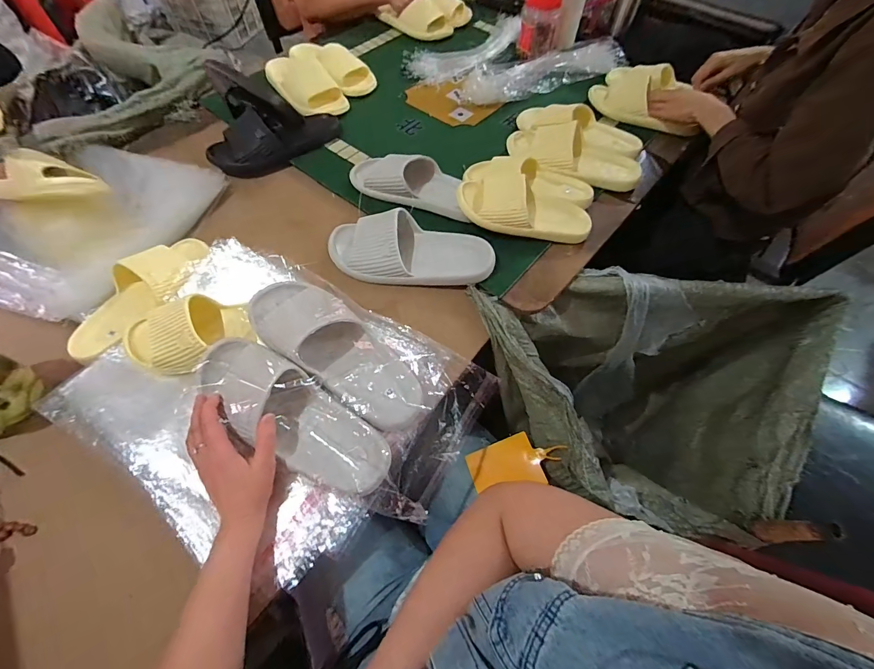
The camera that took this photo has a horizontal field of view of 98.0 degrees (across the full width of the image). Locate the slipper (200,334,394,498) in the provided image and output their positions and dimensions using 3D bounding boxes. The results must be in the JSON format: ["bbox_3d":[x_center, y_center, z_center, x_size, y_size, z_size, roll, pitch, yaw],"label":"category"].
[{"bbox_3d":[-0.186,0.097,0.473,0.282,0.059,0.094,34,66,4],"label":"slipper"}]

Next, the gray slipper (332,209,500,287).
[{"bbox_3d":[-0.047,-0.147,0.631,0.278,0.067,0.103,8,61,4],"label":"gray slipper"}]

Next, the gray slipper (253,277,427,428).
[{"bbox_3d":[-0.138,0.015,0.511,0.281,0.061,0.105,38,67,5],"label":"gray slipper"}]

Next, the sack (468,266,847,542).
[{"bbox_3d":[0.326,0.180,0.774,0.542,0.521,0.377,6,61,3],"label":"sack"}]

